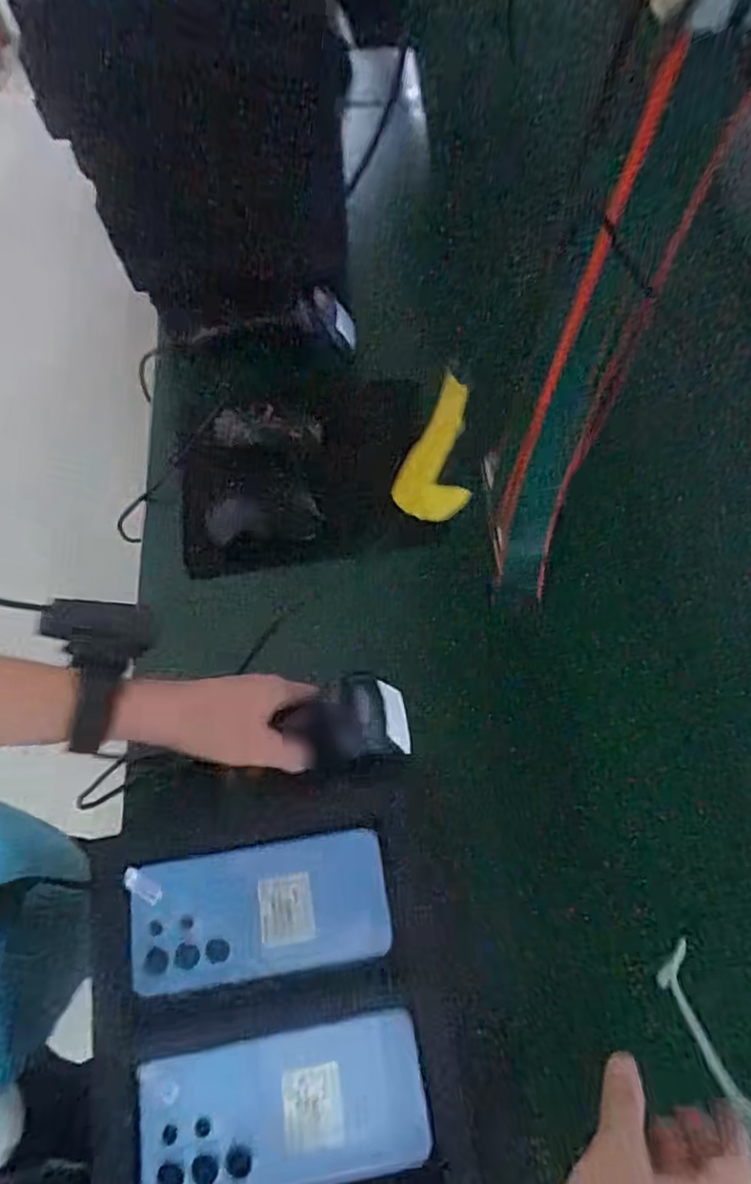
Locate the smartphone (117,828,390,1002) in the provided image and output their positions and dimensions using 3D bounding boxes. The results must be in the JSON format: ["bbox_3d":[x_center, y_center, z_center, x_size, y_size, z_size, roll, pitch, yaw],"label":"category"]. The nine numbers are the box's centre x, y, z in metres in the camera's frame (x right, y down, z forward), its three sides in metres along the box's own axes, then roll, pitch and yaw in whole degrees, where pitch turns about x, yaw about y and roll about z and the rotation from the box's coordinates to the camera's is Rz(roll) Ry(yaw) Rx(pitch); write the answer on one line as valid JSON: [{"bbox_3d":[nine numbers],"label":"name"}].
[{"bbox_3d":[-0.077,0.212,0.431,0.167,0.010,0.077,-8,67,-3],"label":"smartphone"}]

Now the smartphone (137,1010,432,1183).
[{"bbox_3d":[-0.055,0.313,0.390,0.168,0.011,0.078,-10,67,-3],"label":"smartphone"}]

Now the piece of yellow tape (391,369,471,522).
[{"bbox_3d":[0.040,-0.073,0.352,0.042,0.094,0.010,18,55,-7],"label":"piece of yellow tape"}]

